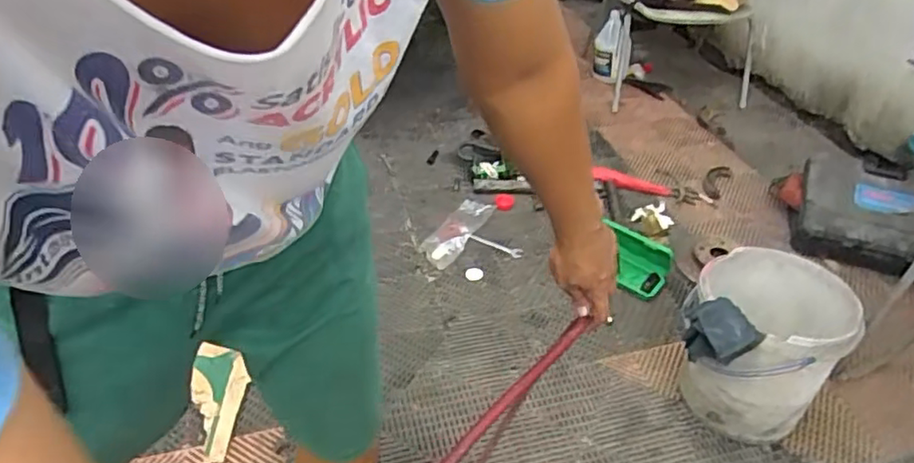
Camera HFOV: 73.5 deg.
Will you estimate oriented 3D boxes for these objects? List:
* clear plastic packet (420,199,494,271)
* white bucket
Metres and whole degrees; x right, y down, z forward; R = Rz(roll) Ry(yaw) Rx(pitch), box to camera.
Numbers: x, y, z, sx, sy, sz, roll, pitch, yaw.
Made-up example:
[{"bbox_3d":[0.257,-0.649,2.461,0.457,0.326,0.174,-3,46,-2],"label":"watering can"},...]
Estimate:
[{"bbox_3d":[-0.005,-0.001,1.819,0.109,0.034,0.293,20,44,23],"label":"clear plastic packet"},{"bbox_3d":[0.629,0.239,1.300,0.316,0.313,0.306,-30,48,-32],"label":"white bucket"}]

